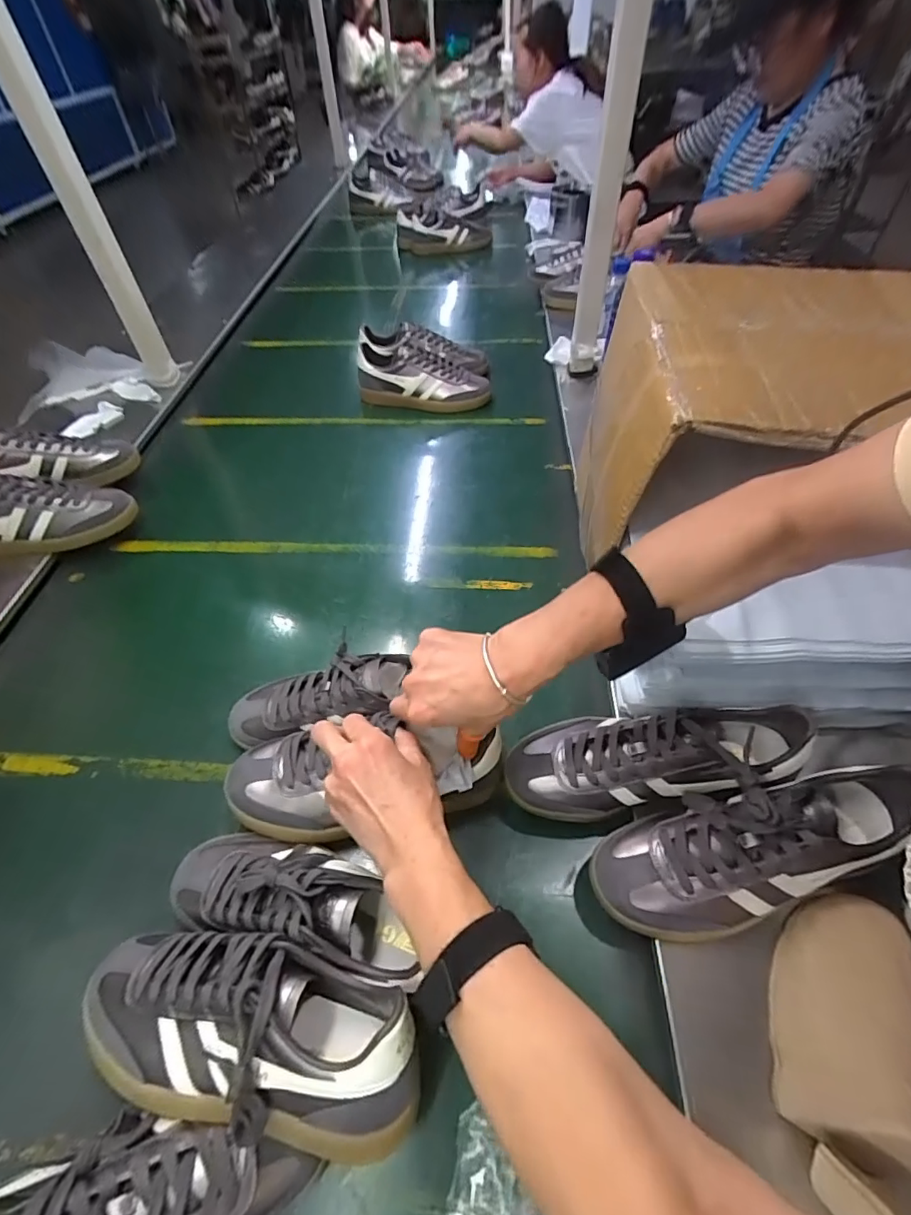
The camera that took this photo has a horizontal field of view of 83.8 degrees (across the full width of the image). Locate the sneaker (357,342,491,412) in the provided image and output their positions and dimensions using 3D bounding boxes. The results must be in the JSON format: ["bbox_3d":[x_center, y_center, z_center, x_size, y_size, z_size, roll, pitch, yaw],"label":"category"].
[{"bbox_3d":[-0.060,-0.444,0.985,0.254,0.089,0.093,10,53,11],"label":"sneaker"}]

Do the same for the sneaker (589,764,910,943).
[{"bbox_3d":[0.236,0.184,0.390,0.250,0.086,0.089,-8,52,-3],"label":"sneaker"}]

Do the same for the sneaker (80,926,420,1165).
[{"bbox_3d":[-0.146,0.296,0.358,0.249,0.092,0.103,6,52,8],"label":"sneaker"}]

